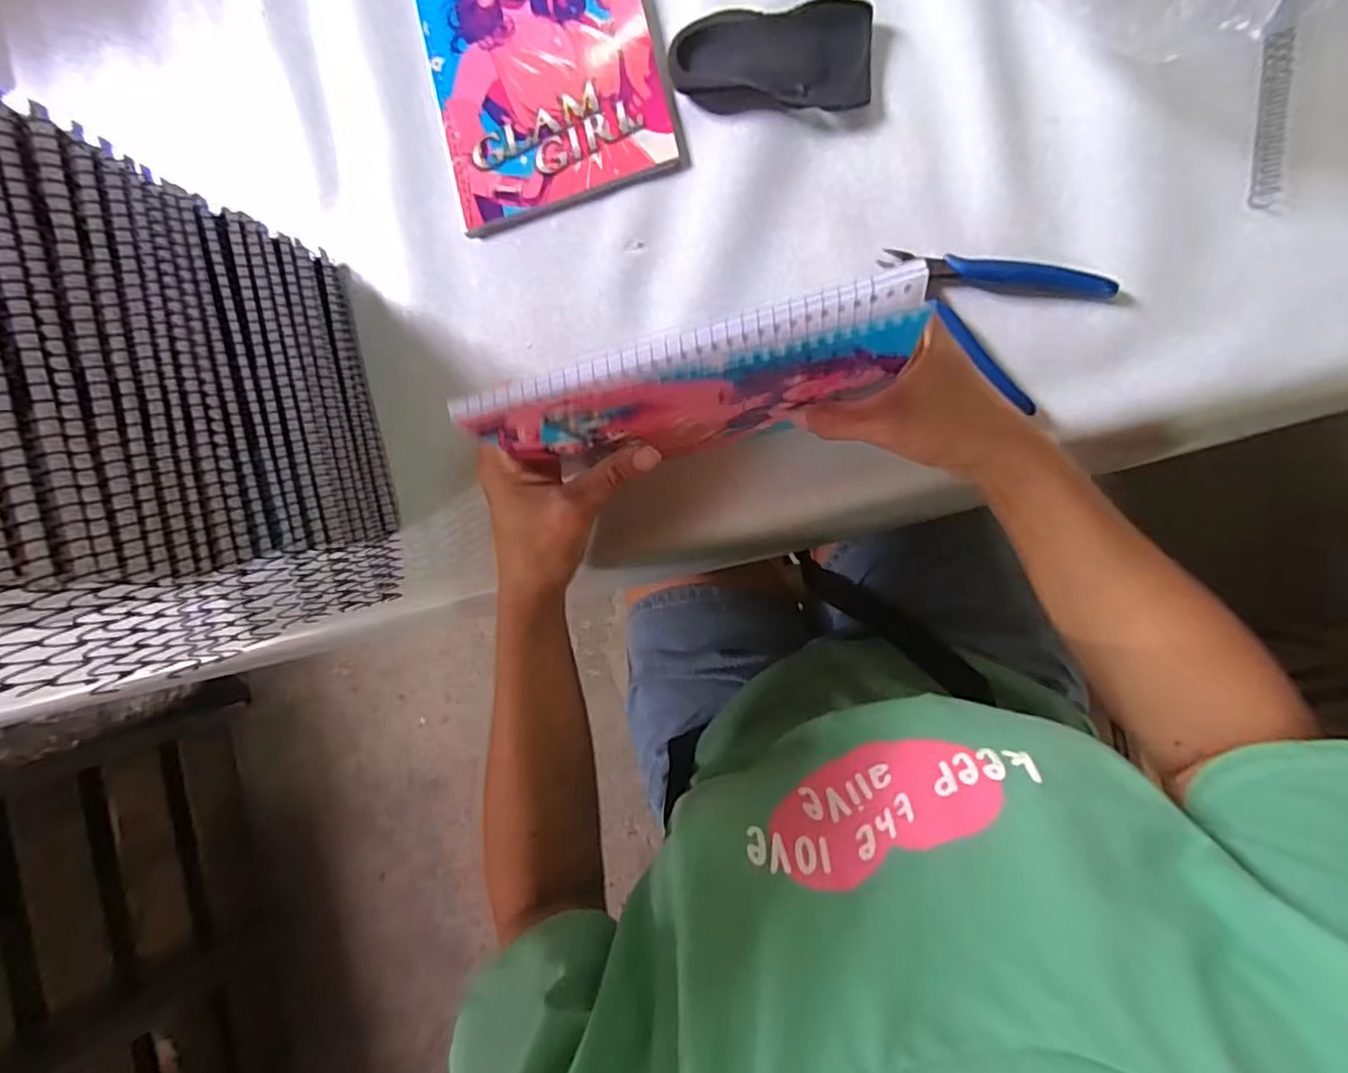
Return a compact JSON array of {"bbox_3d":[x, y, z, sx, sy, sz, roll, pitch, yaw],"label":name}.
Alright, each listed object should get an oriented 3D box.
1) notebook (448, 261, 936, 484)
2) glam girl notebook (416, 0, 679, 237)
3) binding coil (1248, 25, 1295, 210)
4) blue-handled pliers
[{"bbox_3d":[0.013,-0.065,0.309,0.194,0.125,0.018,-12,81,10],"label":"notebook"},{"bbox_3d":[-0.088,-0.315,0.408,0.146,0.004,0.199,-13,90,8],"label":"glam girl notebook"},{"bbox_3d":[0.325,-0.226,0.340,0.015,0.006,0.090,2,92,9],"label":"binding coil"},{"bbox_3d":[0.179,-0.140,0.361,0.118,0.017,0.083,37,97,7],"label":"blue-handled pliers"}]

